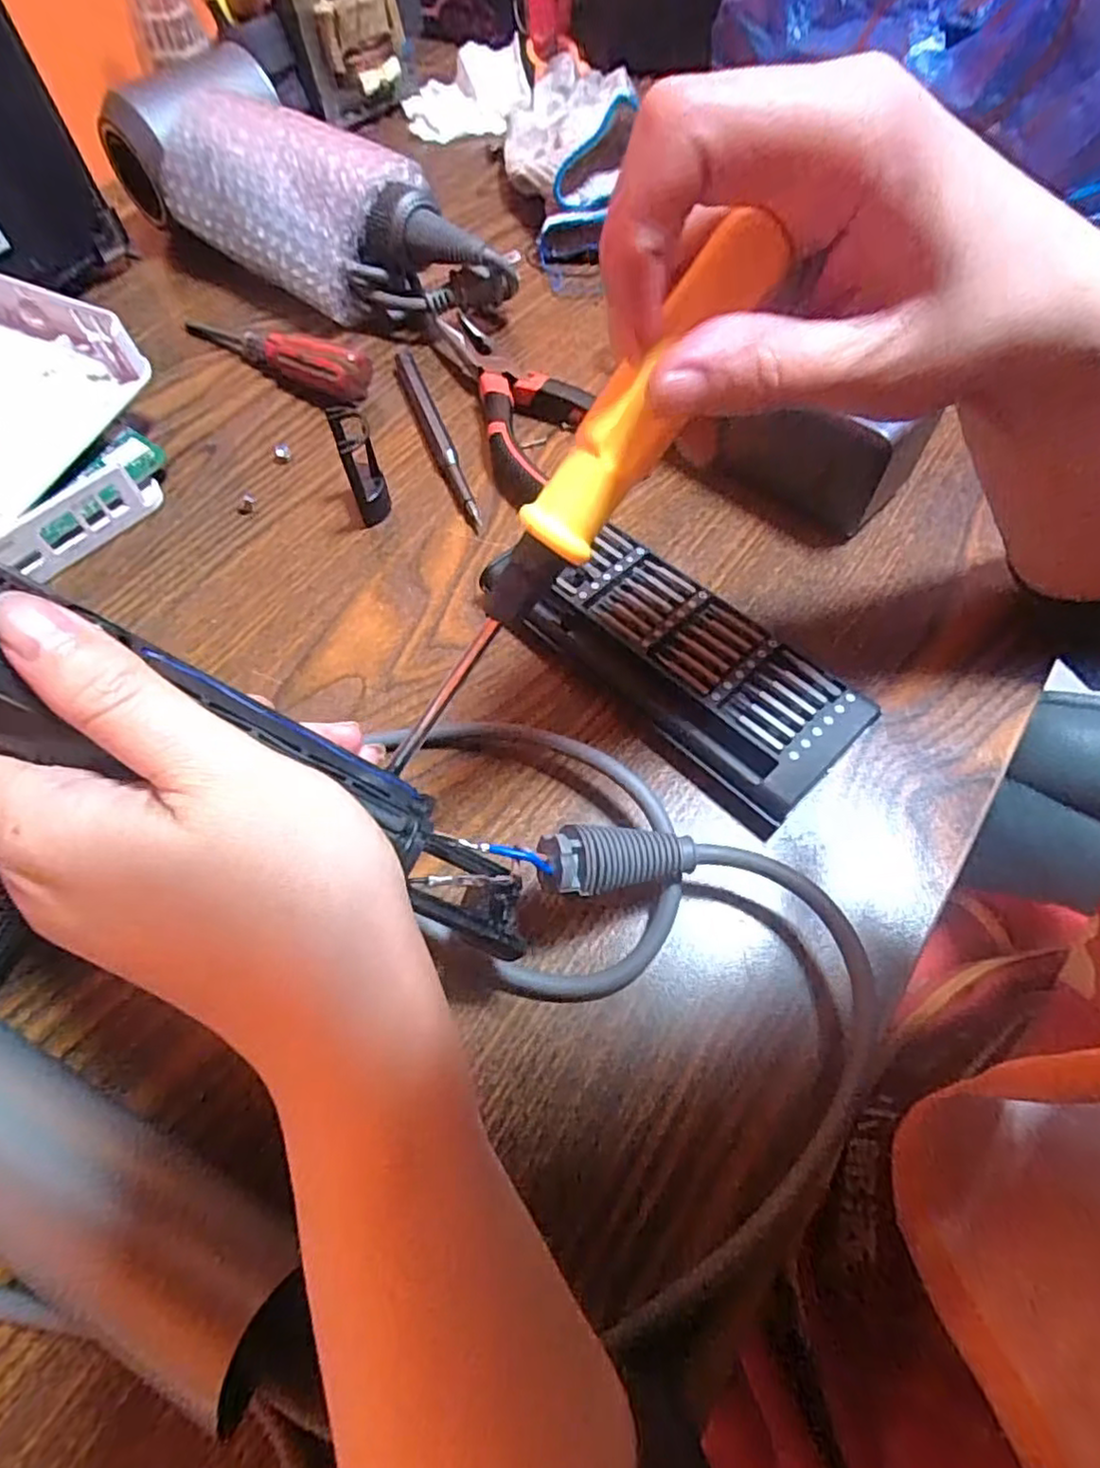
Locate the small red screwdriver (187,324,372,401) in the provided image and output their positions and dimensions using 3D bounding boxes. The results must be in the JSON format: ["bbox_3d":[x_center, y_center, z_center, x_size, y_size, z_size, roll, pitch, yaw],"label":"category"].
[{"bbox_3d":[-0.153,-0.215,0.374,0.127,0.028,0.023,31,64,17],"label":"small red screwdriver"}]

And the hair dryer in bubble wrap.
[{"bbox_3d":[-0.148,-0.312,0.400,0.270,0.075,0.097,38,67,20],"label":"hair dryer in bubble wrap"}]

